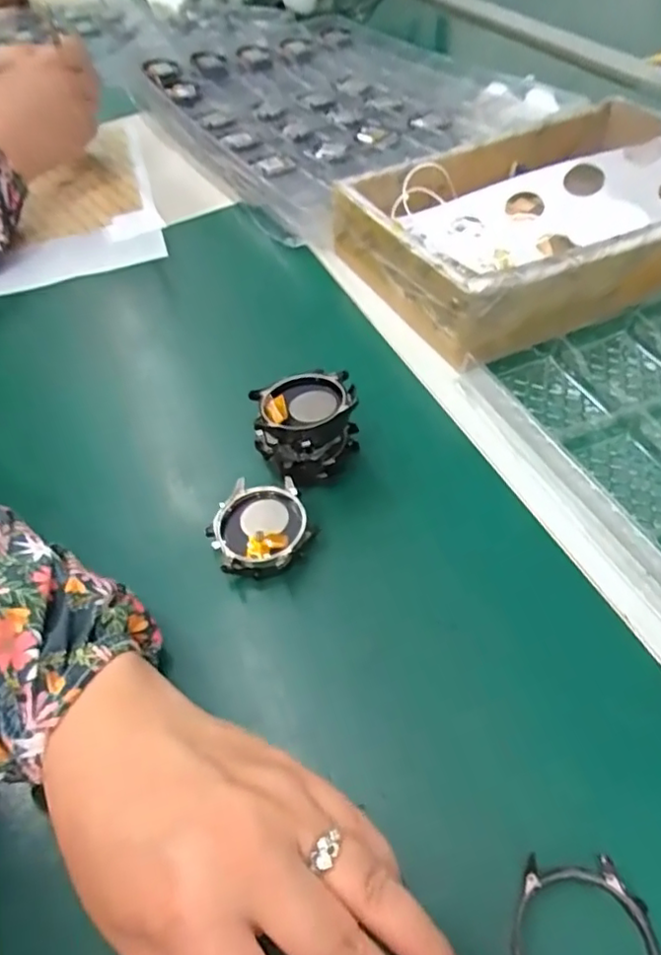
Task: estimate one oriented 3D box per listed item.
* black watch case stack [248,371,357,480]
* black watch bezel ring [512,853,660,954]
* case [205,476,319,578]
[{"bbox_3d":[-0.014,-0.029,0.333,0.056,0.041,0.049,-4,49,1],"label":"black watch case stack"},{"bbox_3d":[0.083,0.155,0.200,0.045,0.007,0.053,0,50,5],"label":"black watch bezel ring"},{"bbox_3d":[-0.036,0.025,0.311,0.049,0.015,0.051,-23,52,-14],"label":"case"}]

